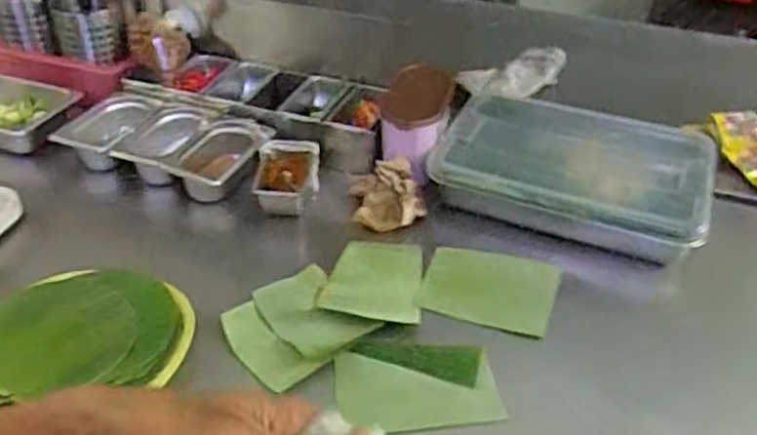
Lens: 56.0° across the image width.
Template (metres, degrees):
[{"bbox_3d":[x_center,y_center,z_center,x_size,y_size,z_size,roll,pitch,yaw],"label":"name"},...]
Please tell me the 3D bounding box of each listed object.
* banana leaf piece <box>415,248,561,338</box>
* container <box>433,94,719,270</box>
[{"bbox_3d":[0.148,0.090,0.944,0.172,0.018,0.148,9,38,9],"label":"banana leaf piece"},{"bbox_3d":[0.295,-0.076,1.100,0.391,0.078,0.294,14,39,16],"label":"container"}]

